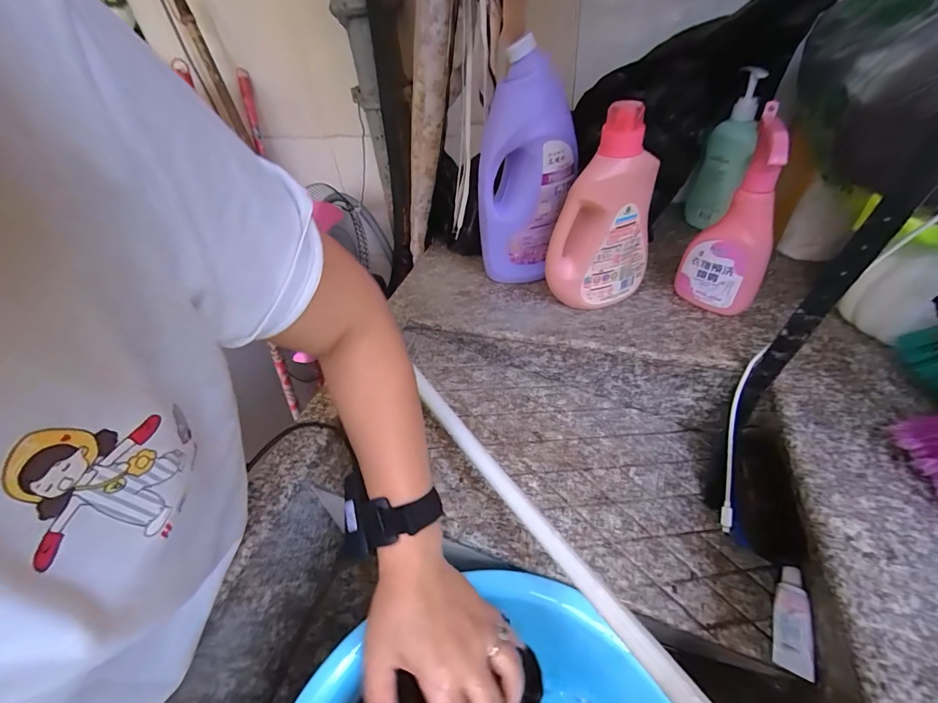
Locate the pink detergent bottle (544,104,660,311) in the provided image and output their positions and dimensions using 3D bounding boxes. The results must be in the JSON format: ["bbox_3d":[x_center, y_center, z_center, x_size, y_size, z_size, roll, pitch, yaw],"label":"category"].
[{"bbox_3d":[0.164,-0.168,0.500,0.131,0.235,0.068,-5,36,1],"label":"pink detergent bottle"}]

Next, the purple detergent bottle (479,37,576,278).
[{"bbox_3d":[0.074,-0.226,0.543,0.122,0.281,0.076,4,43,11],"label":"purple detergent bottle"}]

